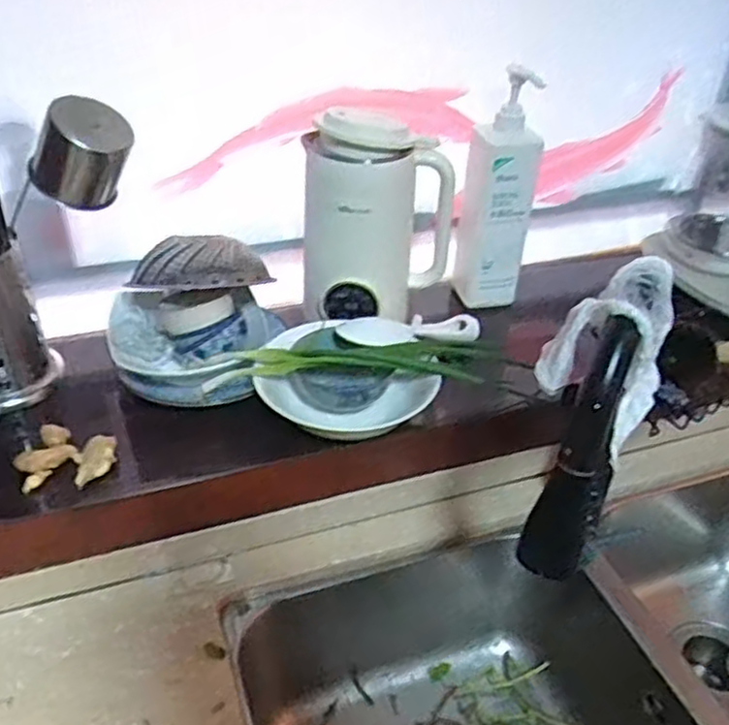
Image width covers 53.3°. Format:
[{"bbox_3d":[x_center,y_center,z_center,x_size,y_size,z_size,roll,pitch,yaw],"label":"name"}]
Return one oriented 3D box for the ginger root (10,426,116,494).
[{"bbox_3d":[-0.287,0.092,0.698,0.091,0.020,0.079,11,36,11],"label":"ginger root"}]

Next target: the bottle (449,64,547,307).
[{"bbox_3d":[0.167,-0.208,0.906,0.073,0.281,0.072,-4,36,-9],"label":"bottle"}]

